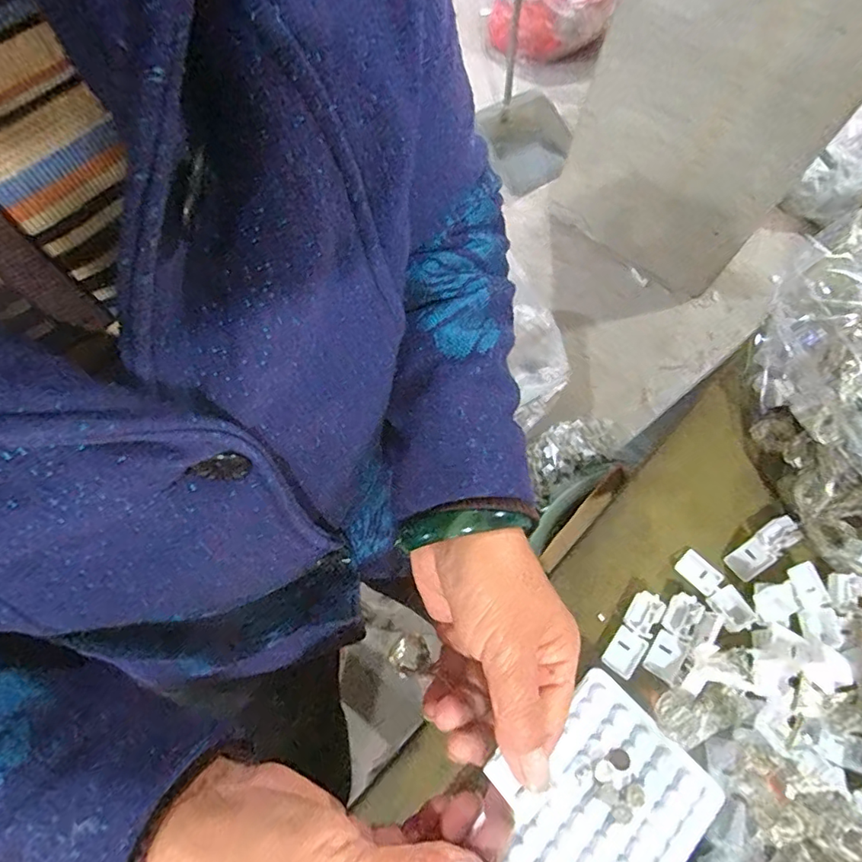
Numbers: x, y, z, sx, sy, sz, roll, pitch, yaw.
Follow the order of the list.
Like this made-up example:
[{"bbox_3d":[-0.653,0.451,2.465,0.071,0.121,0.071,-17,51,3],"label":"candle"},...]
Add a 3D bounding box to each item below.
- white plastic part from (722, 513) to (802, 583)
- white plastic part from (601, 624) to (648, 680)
[{"bbox_3d":[0.228,0.080,0.349,0.053,0.010,0.019,-33,73,-12],"label":"white plastic part"},{"bbox_3d":[0.124,0.142,0.326,0.019,0.004,0.028,37,73,12],"label":"white plastic part"}]

